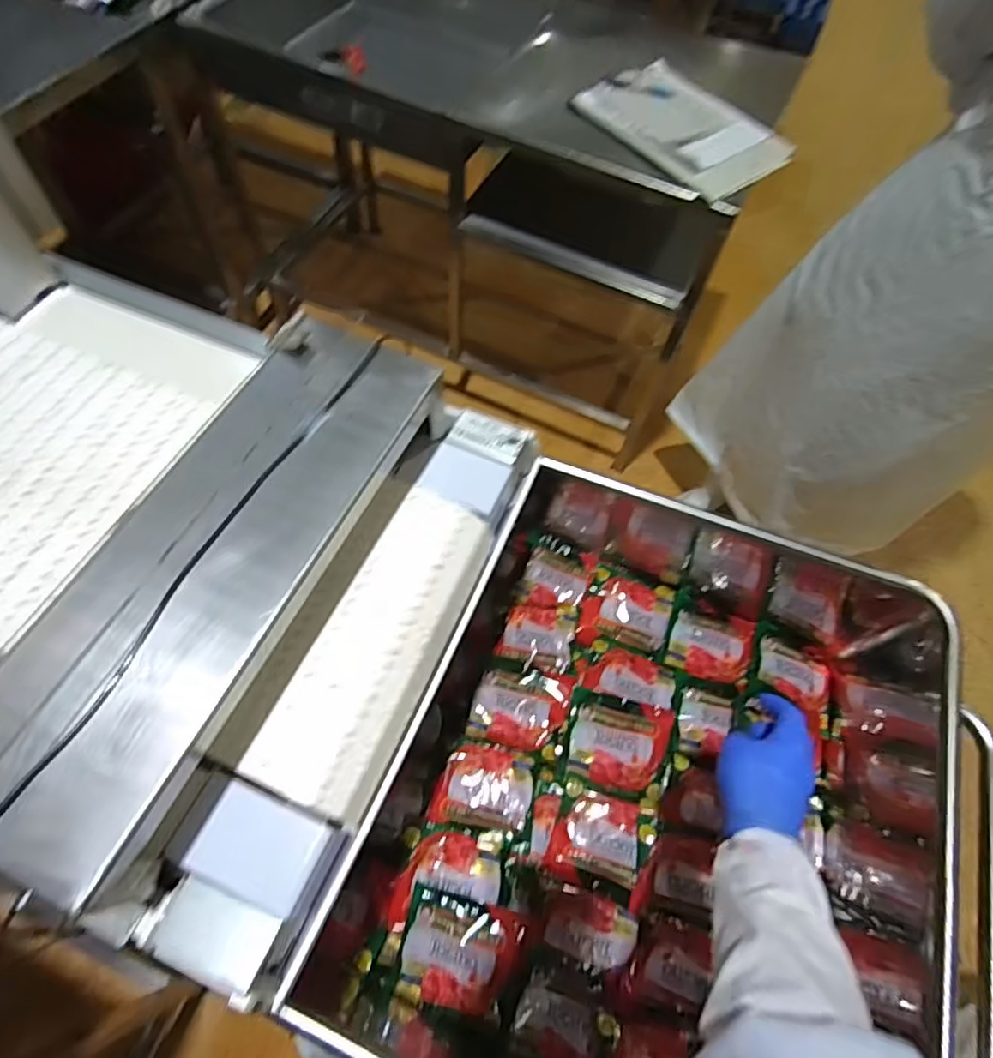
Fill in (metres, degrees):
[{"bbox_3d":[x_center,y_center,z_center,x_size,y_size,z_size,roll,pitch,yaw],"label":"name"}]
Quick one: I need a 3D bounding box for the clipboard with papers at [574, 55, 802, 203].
[{"bbox_3d":[0.313,-0.690,1.017,0.224,0.023,0.334,-36,70,-20],"label":"clipboard with papers"}]

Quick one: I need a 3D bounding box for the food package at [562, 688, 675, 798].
[{"bbox_3d":[0.170,0.303,0.836,0.143,0.026,0.123,13,63,3],"label":"food package"}]

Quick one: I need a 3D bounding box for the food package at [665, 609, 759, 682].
[{"bbox_3d":[0.325,0.175,0.902,0.122,0.013,0.113,18,63,6],"label":"food package"}]

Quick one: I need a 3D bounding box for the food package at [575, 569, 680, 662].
[{"bbox_3d":[0.205,0.132,0.921,0.144,0.028,0.115,13,63,3],"label":"food package"}]

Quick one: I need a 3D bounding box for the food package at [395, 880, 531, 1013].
[{"bbox_3d":[-0.044,0.522,0.729,0.144,0.036,0.116,14,63,3],"label":"food package"}]

